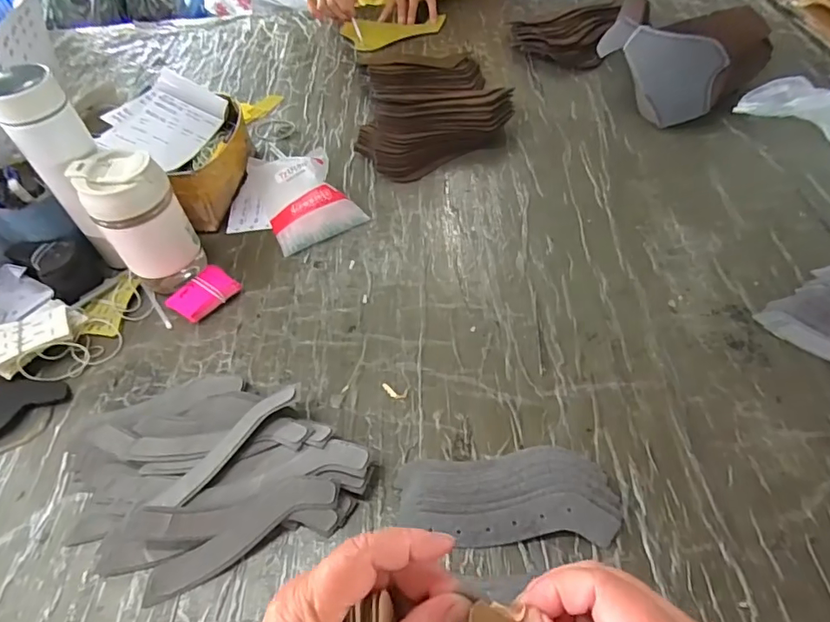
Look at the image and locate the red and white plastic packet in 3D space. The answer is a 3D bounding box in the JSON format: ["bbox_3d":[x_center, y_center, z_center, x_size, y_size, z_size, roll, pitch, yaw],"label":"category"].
[{"bbox_3d":[-0.155,-0.166,0.674,0.120,0.044,0.179,-26,54,-15],"label":"red and white plastic packet"}]

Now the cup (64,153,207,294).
[{"bbox_3d":[-0.298,-0.096,0.557,0.082,0.154,0.075,-33,56,-19],"label":"cup"}]

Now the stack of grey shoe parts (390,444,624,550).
[{"bbox_3d":[0.076,0.151,0.417,0.177,0.021,0.078,-1,52,4],"label":"stack of grey shoe parts"}]

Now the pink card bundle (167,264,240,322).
[{"bbox_3d":[-0.244,-0.020,0.581,0.051,0.019,0.069,29,60,25],"label":"pink card bundle"}]

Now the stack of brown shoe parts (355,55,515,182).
[{"bbox_3d":[0.020,-0.321,0.772,0.222,0.057,0.262,-11,52,-4],"label":"stack of brown shoe parts"}]

